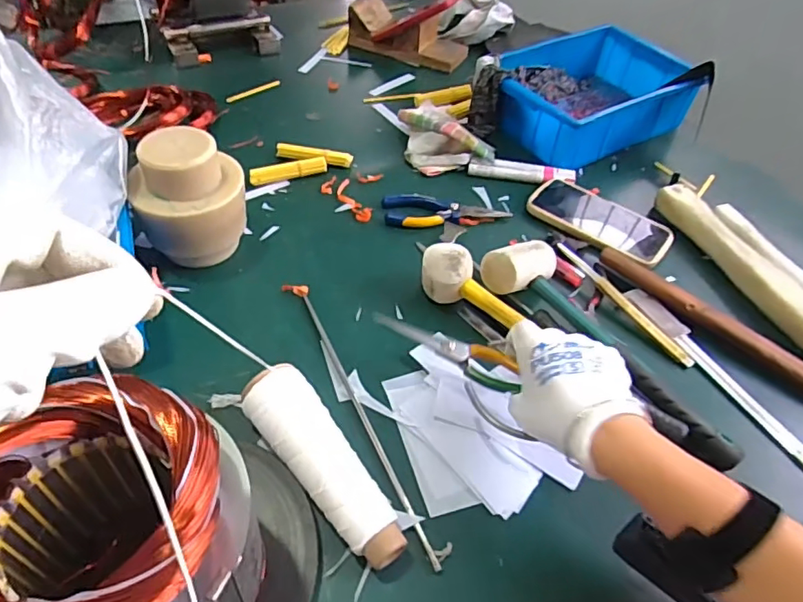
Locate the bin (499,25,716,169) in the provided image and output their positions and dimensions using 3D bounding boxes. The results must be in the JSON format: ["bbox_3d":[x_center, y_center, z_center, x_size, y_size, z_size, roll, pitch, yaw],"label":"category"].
[{"bbox_3d":[0.279,-0.309,0.818,0.284,0.097,0.199,-25,55,-25],"label":"bin"}]

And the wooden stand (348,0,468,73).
[{"bbox_3d":[0.010,-0.469,0.967,0.207,0.060,0.093,20,49,12],"label":"wooden stand"}]

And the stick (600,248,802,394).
[{"bbox_3d":[0.329,0.025,0.570,0.027,0.016,0.279,-34,59,-31],"label":"stick"}]

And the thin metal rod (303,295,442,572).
[{"bbox_3d":[-0.036,0.097,0.488,0.007,0.006,0.290,-17,52,-20],"label":"thin metal rod"}]

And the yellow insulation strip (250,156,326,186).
[{"bbox_3d":[-0.145,-0.168,0.711,0.098,0.016,0.025,-14,51,-17],"label":"yellow insulation strip"}]

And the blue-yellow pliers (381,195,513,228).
[{"bbox_3d":[0.057,-0.111,0.677,0.154,0.013,0.059,0,48,-6],"label":"blue-yellow pliers"}]

